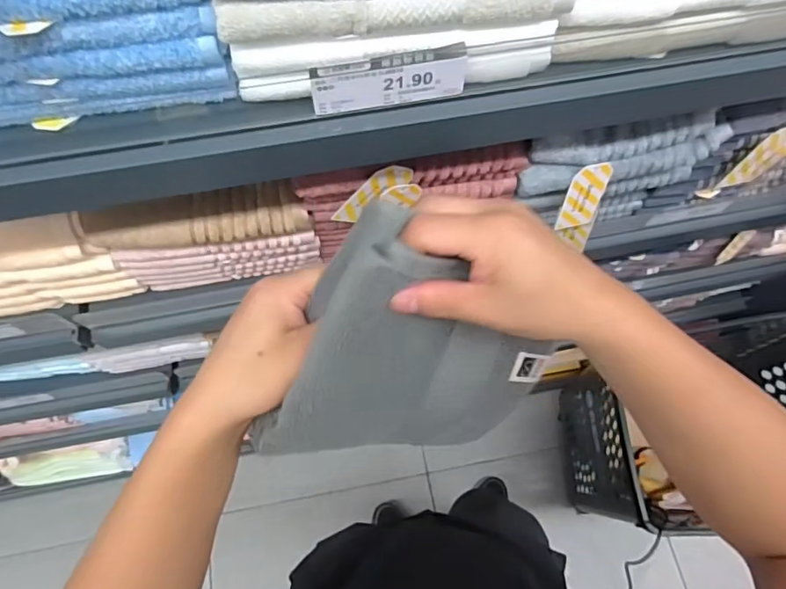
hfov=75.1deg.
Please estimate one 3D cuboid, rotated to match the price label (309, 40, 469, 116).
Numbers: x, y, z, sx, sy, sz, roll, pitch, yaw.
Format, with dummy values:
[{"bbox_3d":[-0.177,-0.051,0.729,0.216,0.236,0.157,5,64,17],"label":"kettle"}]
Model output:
[{"bbox_3d":[-0.002,-0.136,0.326,0.098,0.037,0.004,-10,65,-4],"label":"price label"}]

